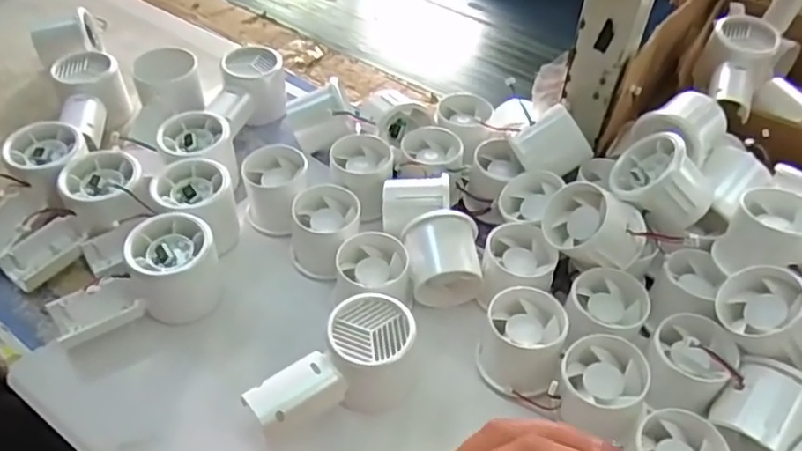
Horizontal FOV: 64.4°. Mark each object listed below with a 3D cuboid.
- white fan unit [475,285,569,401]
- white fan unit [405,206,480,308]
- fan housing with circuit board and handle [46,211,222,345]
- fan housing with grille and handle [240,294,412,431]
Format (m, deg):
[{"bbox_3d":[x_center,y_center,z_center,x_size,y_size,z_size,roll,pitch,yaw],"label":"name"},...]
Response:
[{"bbox_3d":[0.081,0.077,0.428,0.052,0.045,0.057,17,49,12],"label":"white fan unit"},{"bbox_3d":[0.030,0.024,0.474,0.054,0.047,0.051,-4,48,-7],"label":"white fan unit"},{"bbox_3d":[-0.185,0.039,0.443,0.111,0.056,0.052,-17,51,-18],"label":"fan housing with circuit board and handle"},{"bbox_3d":[-0.037,0.096,0.401,0.055,0.047,0.108,34,54,25],"label":"fan housing with grille and handle"}]

